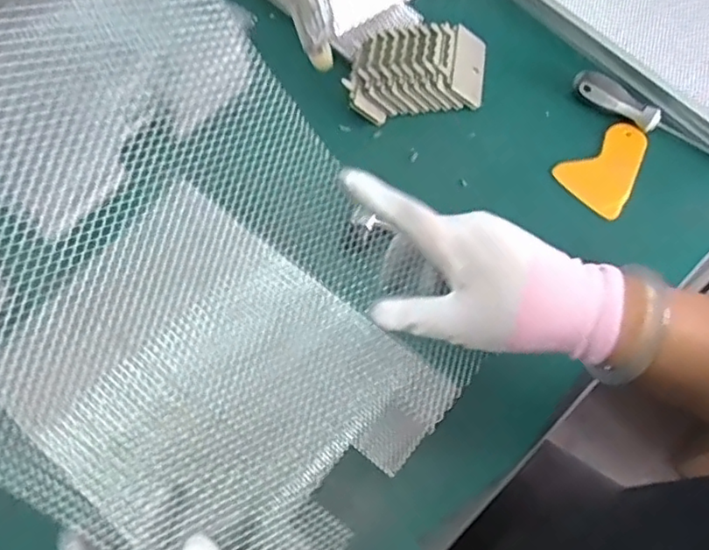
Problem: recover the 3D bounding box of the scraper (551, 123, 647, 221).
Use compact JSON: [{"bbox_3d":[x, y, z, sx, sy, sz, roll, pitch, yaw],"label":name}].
[{"bbox_3d":[0.247,-0.100,0.589,0.095,0.010,0.070,-34,73,-14],"label":"scraper"}]

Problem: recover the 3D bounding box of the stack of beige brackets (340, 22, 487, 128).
[{"bbox_3d":[0.065,-0.205,0.632,0.145,0.051,0.085,-11,65,-2],"label":"stack of beige brackets"}]

